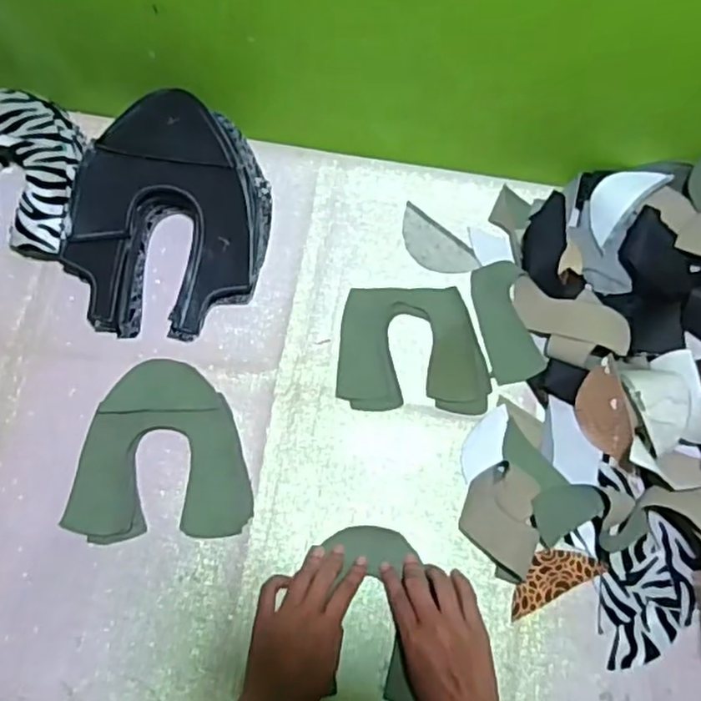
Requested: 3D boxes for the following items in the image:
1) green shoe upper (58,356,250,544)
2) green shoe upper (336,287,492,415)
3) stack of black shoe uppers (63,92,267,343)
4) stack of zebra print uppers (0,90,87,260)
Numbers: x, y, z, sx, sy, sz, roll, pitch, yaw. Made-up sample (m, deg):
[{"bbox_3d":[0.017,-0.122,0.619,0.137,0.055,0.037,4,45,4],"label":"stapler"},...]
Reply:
[{"bbox_3d":[-0.180,0.095,0.637,0.161,0.023,0.164,-3,72,-2],"label":"green shoe upper"},{"bbox_3d":[0.064,-0.002,0.674,0.148,0.017,0.126,3,72,0],"label":"green shoe upper"},{"bbox_3d":[-0.186,-0.142,0.674,0.193,0.095,0.248,12,72,3],"label":"stack of black shoe uppers"},{"bbox_3d":[-0.363,-0.185,0.697,0.161,0.071,0.166,5,72,1],"label":"stack of zebra print uppers"}]

